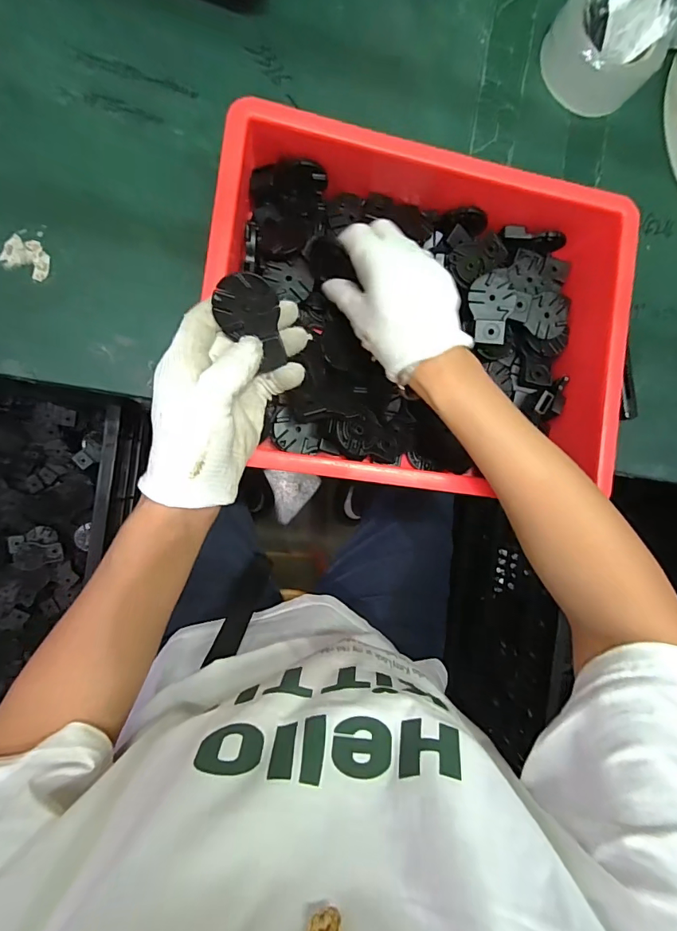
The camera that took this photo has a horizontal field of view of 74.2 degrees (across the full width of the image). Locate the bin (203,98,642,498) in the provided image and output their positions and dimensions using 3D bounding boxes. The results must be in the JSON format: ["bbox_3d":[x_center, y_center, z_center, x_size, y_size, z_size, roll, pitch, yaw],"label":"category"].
[{"bbox_3d":[0.073,-0.121,0.393,0.339,0.089,0.267,2,89,-9],"label":"bin"}]

